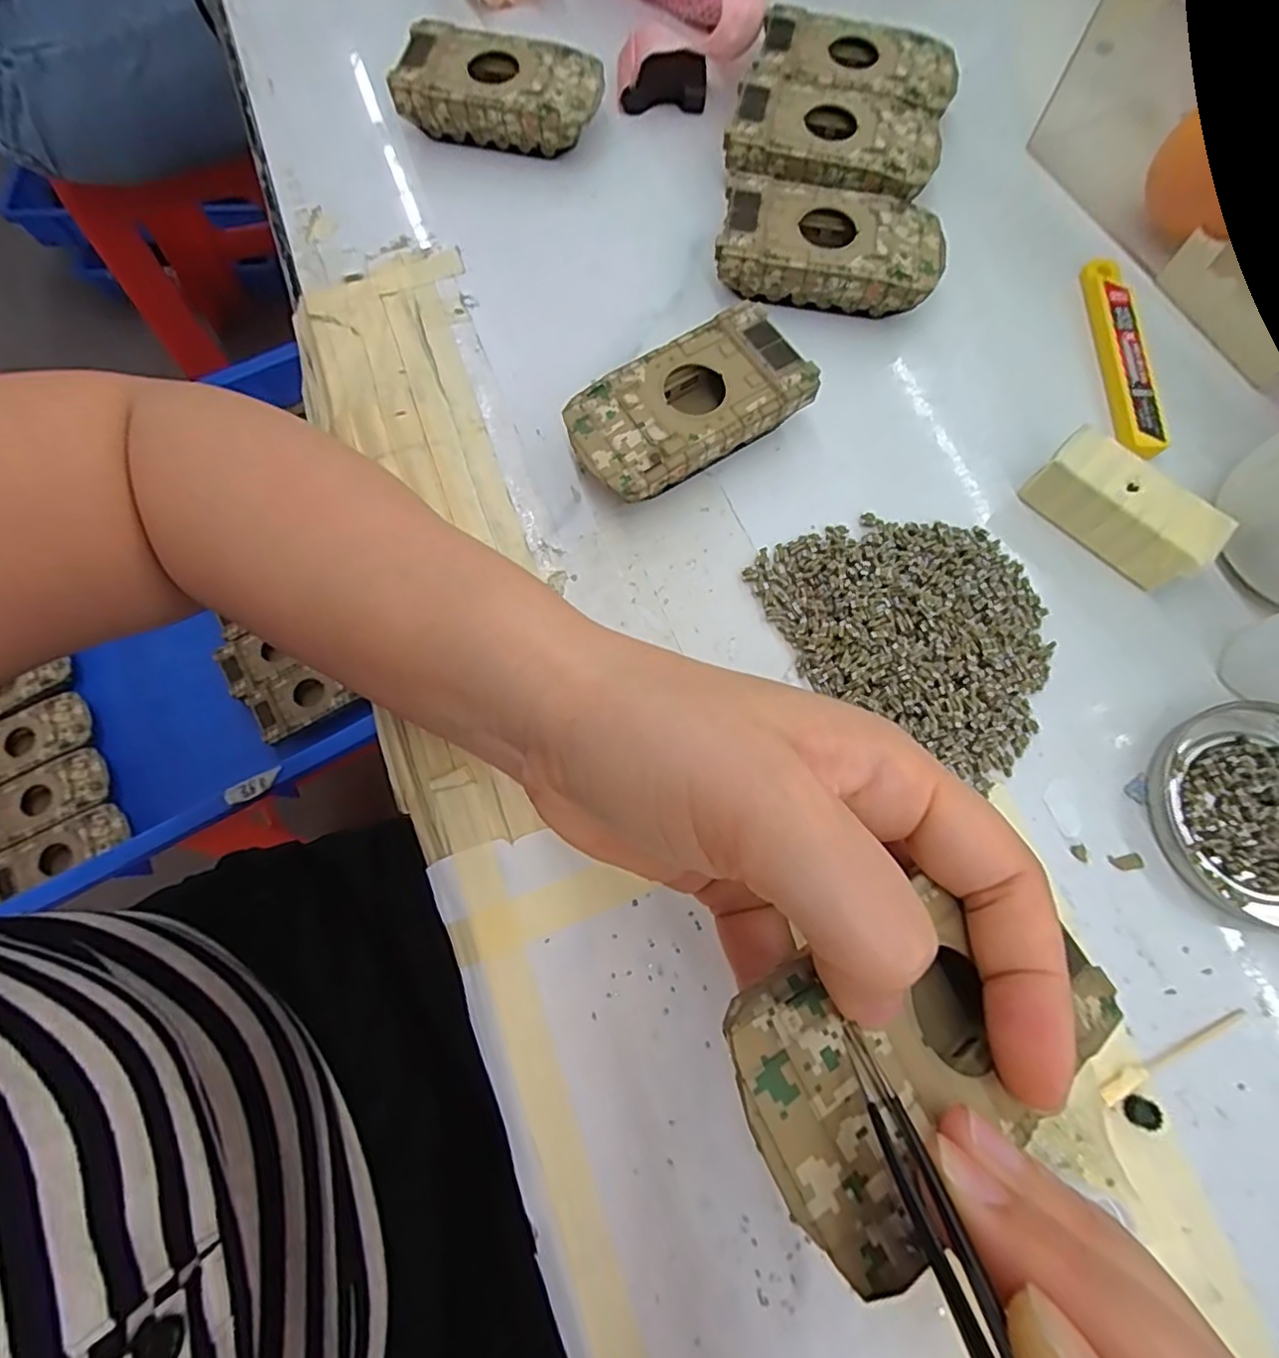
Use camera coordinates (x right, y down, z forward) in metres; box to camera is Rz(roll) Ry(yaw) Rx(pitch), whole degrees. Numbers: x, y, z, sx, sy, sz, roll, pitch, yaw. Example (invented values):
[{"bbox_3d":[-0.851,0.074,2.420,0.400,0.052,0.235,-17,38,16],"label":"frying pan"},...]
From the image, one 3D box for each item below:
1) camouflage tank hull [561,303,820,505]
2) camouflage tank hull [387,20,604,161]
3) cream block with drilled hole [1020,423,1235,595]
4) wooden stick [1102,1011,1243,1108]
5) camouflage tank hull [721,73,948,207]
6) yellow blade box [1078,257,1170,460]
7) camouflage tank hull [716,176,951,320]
[{"bbox_3d":[0.019,-0.109,0.256,0.096,0.026,0.050,-30,76,-8],"label":"camouflage tank hull"},{"bbox_3d":[-0.067,-0.288,0.307,0.093,0.029,0.045,12,74,4],"label":"camouflage tank hull"},{"bbox_3d":[0.189,-0.066,0.244,0.065,0.026,0.026,43,78,12],"label":"cream block with drilled hole"},{"bbox_3d":[0.174,0.122,0.202,0.058,0.004,0.007,-26,75,-7],"label":"wooden stick"},{"bbox_3d":[0.091,-0.252,0.296,0.096,0.025,0.059,9,74,3],"label":"camouflage tank hull"},{"bbox_3d":[0.213,-0.146,0.275,0.020,0.006,0.105,1,73,0],"label":"yellow blade box"},{"bbox_3d":[0.085,-0.193,0.280,0.095,0.026,0.049,7,74,2],"label":"camouflage tank hull"}]

